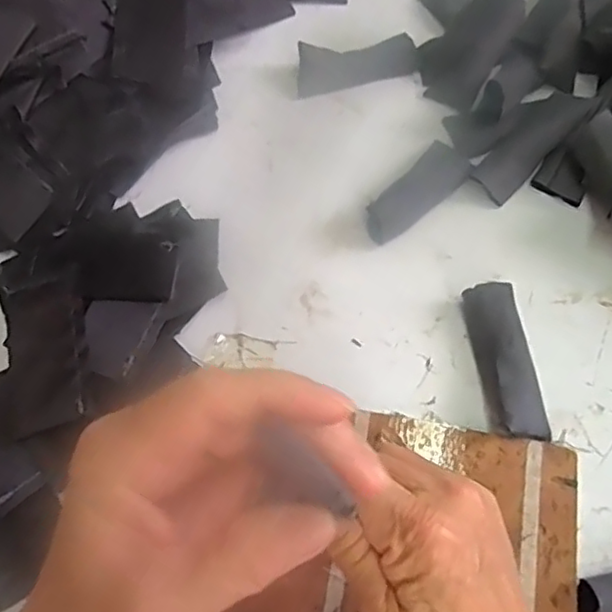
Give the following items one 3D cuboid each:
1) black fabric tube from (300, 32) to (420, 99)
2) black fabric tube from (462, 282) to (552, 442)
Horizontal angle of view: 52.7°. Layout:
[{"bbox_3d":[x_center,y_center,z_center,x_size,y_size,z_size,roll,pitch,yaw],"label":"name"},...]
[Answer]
[{"bbox_3d":[0.044,-0.212,0.535,0.103,0.021,0.034,-12,63,-3],"label":"black fabric tube"},{"bbox_3d":[0.130,0.034,0.402,0.034,0.025,0.104,-6,63,1],"label":"black fabric tube"}]

